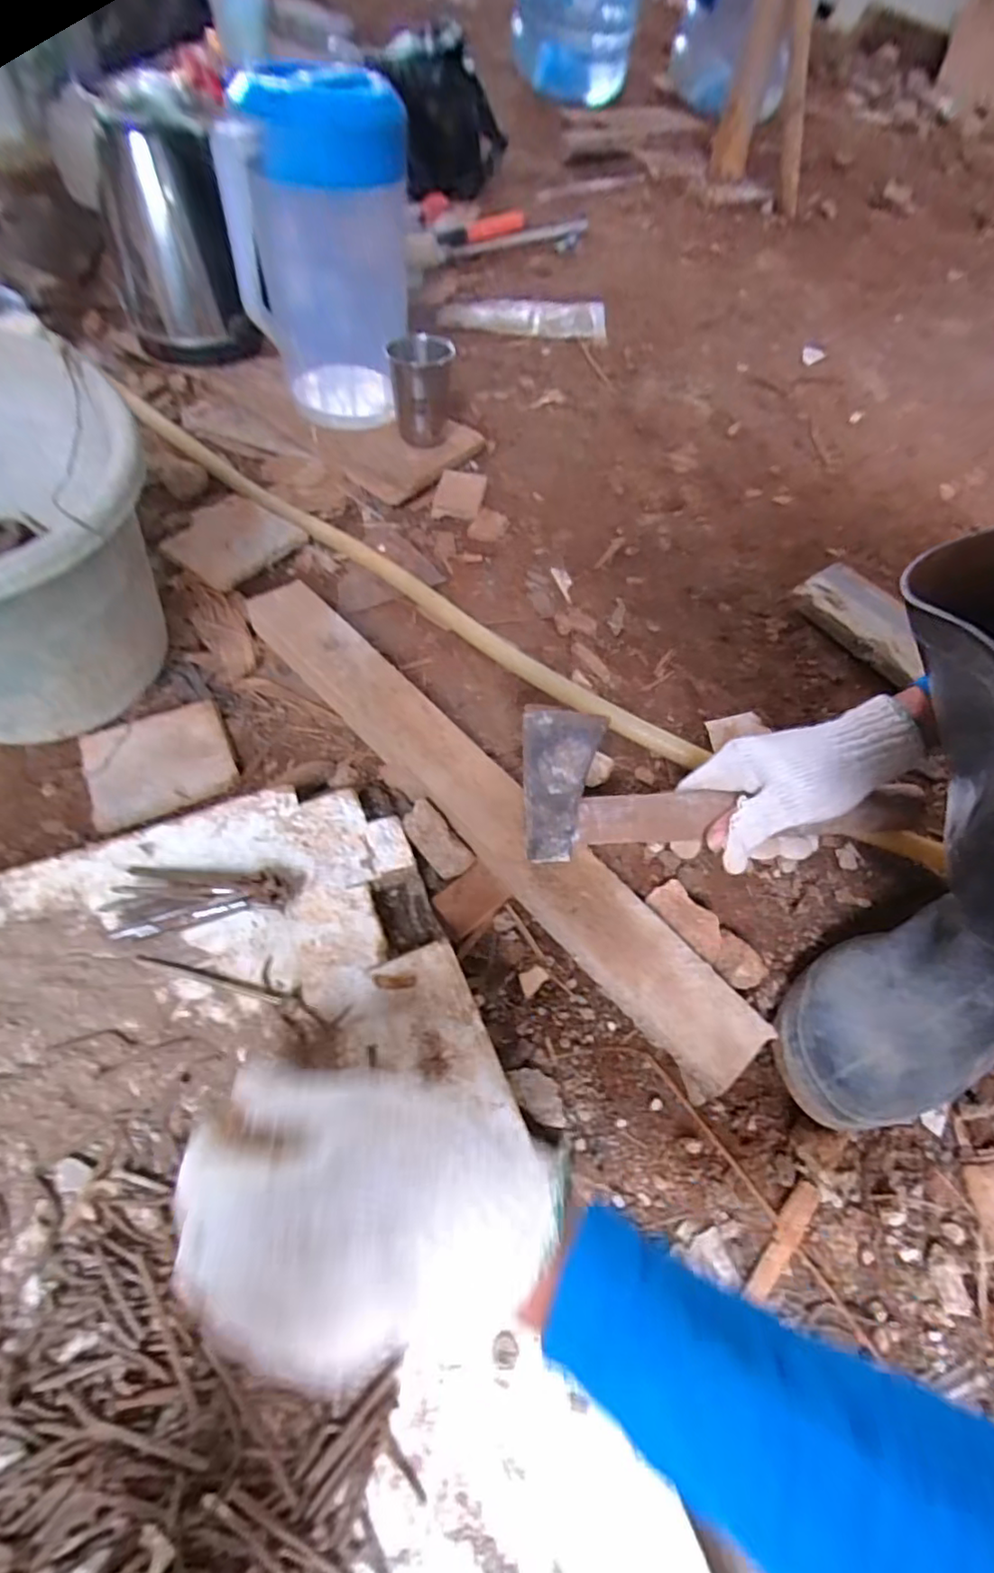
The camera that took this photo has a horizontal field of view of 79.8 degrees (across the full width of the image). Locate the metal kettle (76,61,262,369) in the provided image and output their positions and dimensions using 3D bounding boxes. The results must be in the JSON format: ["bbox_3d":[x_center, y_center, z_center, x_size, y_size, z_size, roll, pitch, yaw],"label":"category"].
[{"bbox_3d":[-0.393,-0.658,0.708,0.151,0.222,0.160,-18,64,-12],"label":"metal kettle"}]

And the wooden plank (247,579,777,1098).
[{"bbox_3d":[-0.019,0.000,0.461,0.067,0.025,0.516,-38,70,-21],"label":"wooden plank"}]

